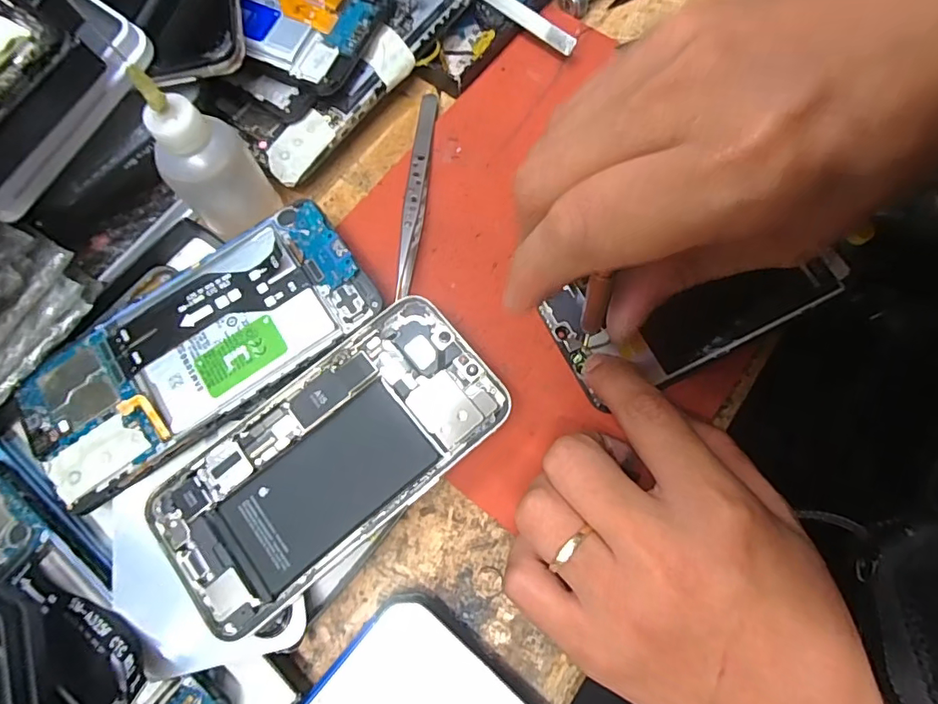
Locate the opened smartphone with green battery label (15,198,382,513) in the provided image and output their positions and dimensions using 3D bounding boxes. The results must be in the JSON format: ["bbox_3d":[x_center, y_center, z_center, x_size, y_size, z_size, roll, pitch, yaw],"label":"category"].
[{"bbox_3d":[-0.118,-0.003,0.226,0.153,0.005,0.073,-36,75,-9],"label":"opened smartphone with green battery label"}]

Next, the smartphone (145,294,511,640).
[{"bbox_3d":[-0.056,0.042,0.214,0.142,0.004,0.074,-41,76,-10],"label":"smartphone"}]

